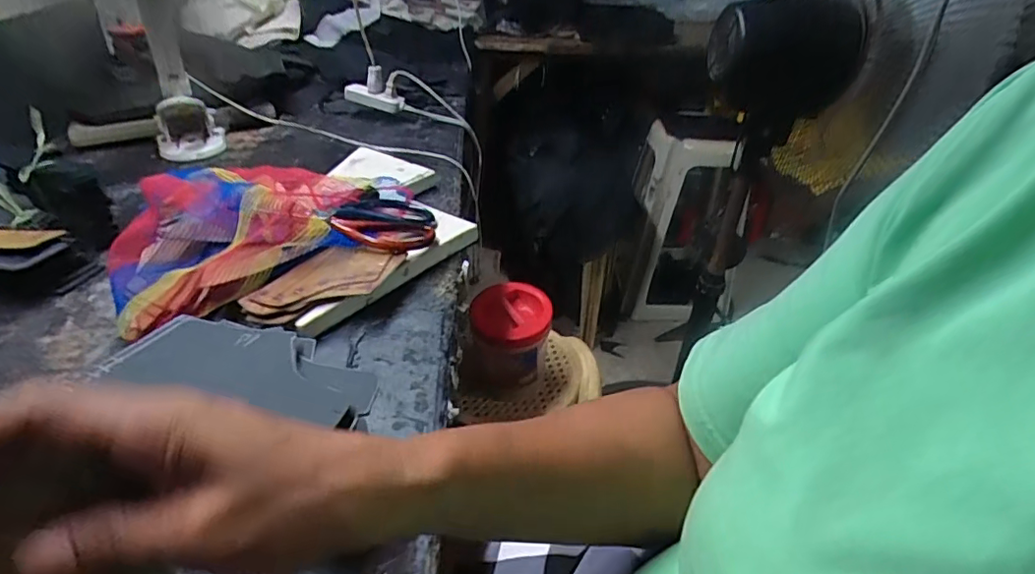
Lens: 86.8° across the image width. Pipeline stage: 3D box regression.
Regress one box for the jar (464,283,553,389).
[{"bbox_3d":[-0.017,0.080,0.835,0.121,0.139,0.112,1,35,-1],"label":"jar"}]

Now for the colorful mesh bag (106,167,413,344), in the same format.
[{"bbox_3d":[-0.253,-0.068,0.550,0.283,0.081,0.182,-23,42,-32],"label":"colorful mesh bag"}]

